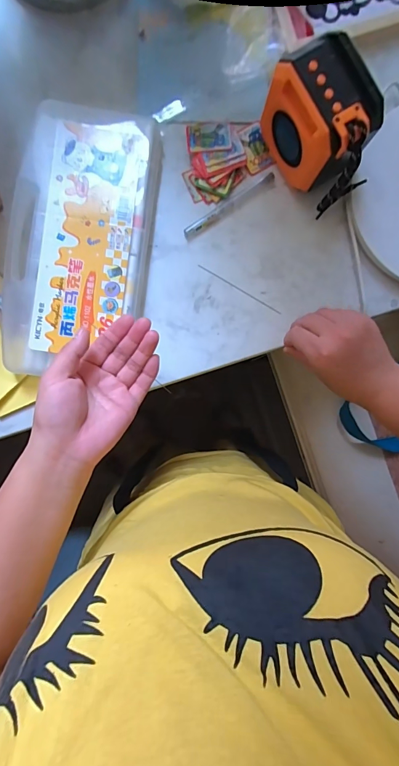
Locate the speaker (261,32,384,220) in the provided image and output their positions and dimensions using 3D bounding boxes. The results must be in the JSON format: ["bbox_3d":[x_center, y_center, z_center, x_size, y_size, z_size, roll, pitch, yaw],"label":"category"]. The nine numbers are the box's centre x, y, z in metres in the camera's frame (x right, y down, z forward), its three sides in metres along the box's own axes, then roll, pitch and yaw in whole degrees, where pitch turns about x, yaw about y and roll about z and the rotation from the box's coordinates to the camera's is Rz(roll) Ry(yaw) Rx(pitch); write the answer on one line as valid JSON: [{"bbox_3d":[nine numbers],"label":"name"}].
[{"bbox_3d":[0.123,-0.247,0.363,0.073,0.090,0.114,-24,92,-2],"label":"speaker"}]

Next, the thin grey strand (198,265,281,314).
[{"bbox_3d":[0.046,-0.107,0.421,0.108,0.004,0.004,30,90,-3],"label":"thin grey strand"}]

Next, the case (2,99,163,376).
[{"bbox_3d":[-0.127,-0.151,0.396,0.142,0.034,0.278,7,91,-3],"label":"case"}]

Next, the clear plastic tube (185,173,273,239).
[{"bbox_3d":[0.033,-0.201,0.416,0.119,0.005,0.011,-35,92,-2],"label":"clear plastic tube"}]

